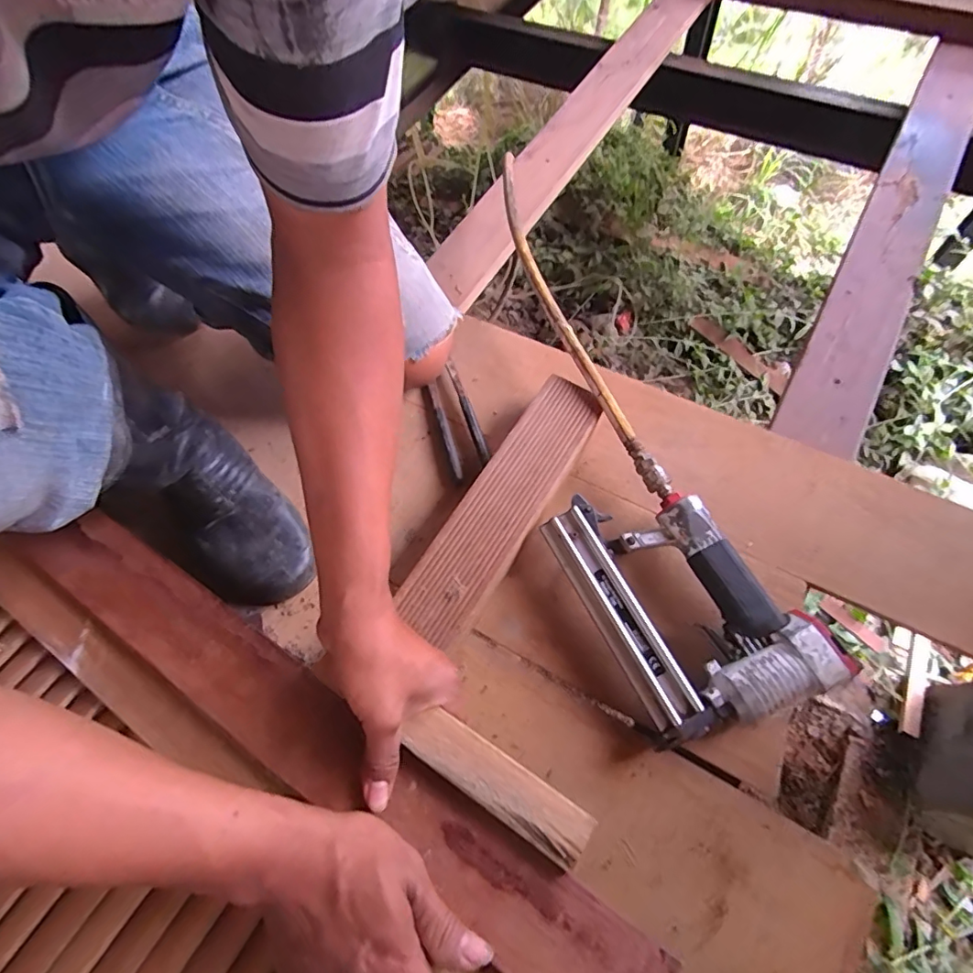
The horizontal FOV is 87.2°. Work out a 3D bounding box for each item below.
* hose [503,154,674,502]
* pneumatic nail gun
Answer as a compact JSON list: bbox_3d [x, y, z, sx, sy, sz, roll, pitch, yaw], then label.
[{"bbox_3d":[0.081,-0.205,0.584,0.053,0.050,0.522,-17,65,-4],"label":"hose"},{"bbox_3d":[0.164,0.085,0.452,0.159,0.050,0.243,-24,66,-7],"label":"pneumatic nail gun"}]

